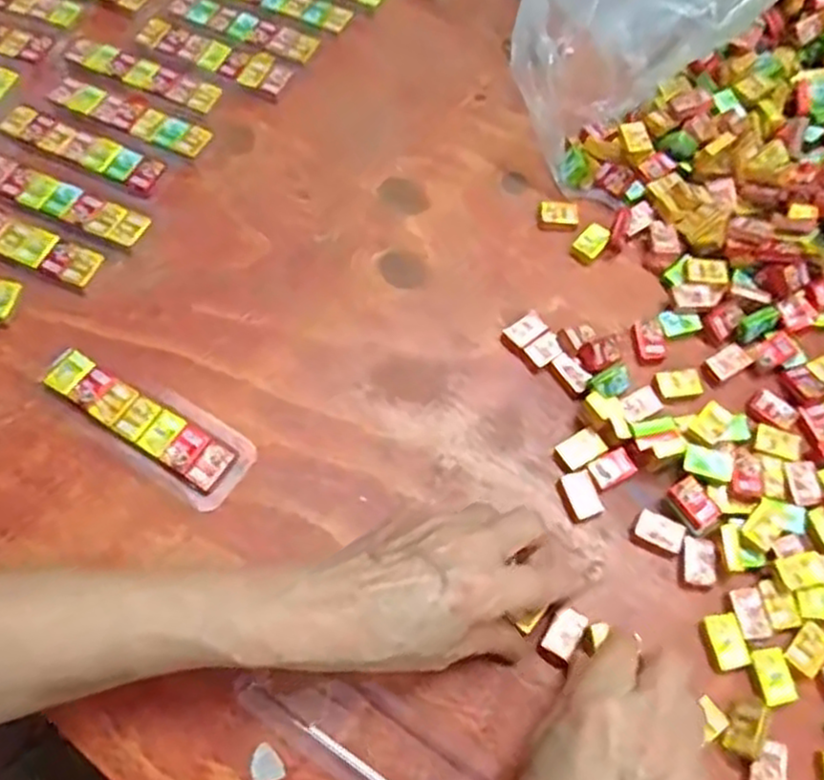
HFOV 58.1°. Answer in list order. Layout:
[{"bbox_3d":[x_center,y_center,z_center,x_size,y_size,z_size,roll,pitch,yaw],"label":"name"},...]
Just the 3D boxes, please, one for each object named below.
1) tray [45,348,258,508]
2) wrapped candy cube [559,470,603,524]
[{"bbox_3d":[-0.148,0.016,0.419,0.127,0.010,0.046,33,68,12],"label":"tray"},{"bbox_3d":[0.093,0.058,0.411,0.018,0.007,0.026,-17,67,-10],"label":"wrapped candy cube"}]

